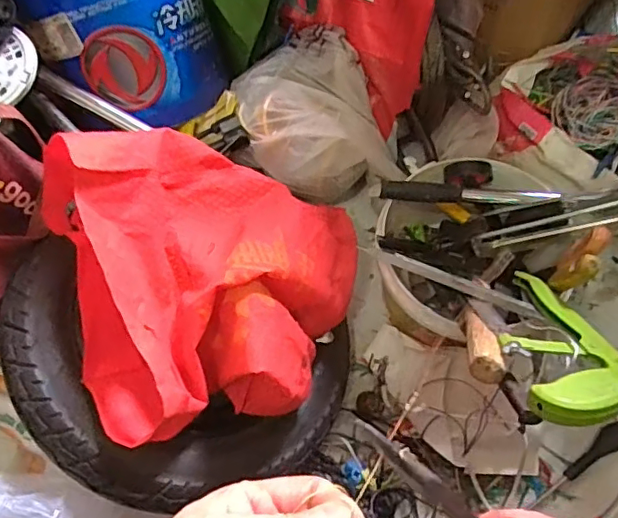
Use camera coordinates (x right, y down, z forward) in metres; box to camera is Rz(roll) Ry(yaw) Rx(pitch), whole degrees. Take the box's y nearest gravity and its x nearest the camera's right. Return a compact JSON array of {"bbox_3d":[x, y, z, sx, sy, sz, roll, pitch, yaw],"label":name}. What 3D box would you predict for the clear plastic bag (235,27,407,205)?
[{"bbox_3d":[-0.001,-0.200,0.808,0.191,0.129,0.236,-23,65,-8],"label":"clear plastic bag"}]

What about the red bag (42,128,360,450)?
[{"bbox_3d":[-0.092,0.004,0.574,0.307,0.172,0.296,-19,64,-6],"label":"red bag"}]

